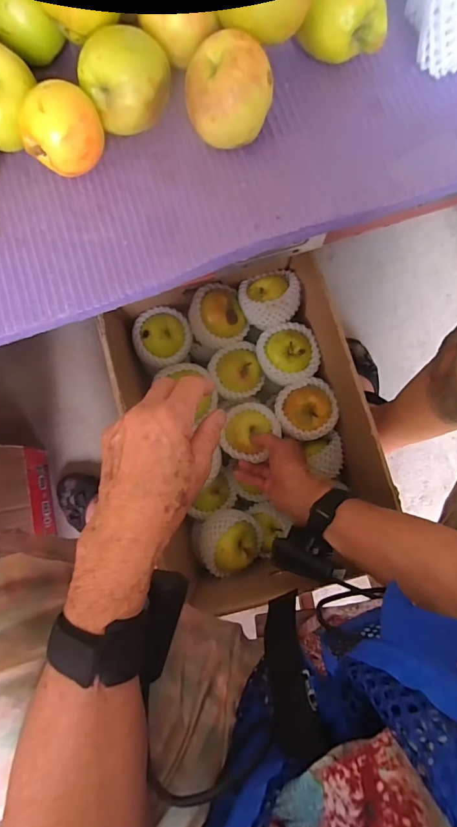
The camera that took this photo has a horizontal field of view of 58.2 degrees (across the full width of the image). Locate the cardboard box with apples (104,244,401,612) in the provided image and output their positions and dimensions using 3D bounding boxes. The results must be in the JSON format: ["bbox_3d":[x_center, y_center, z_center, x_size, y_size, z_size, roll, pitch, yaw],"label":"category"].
[{"bbox_3d":[0.021,0.009,0.540,0.275,0.139,0.392,-16,90,-1],"label":"cardboard box with apples"}]

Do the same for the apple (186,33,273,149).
[{"bbox_3d":[0.000,-0.224,0.292,0.056,0.053,0.059,0,83,1],"label":"apple"}]

